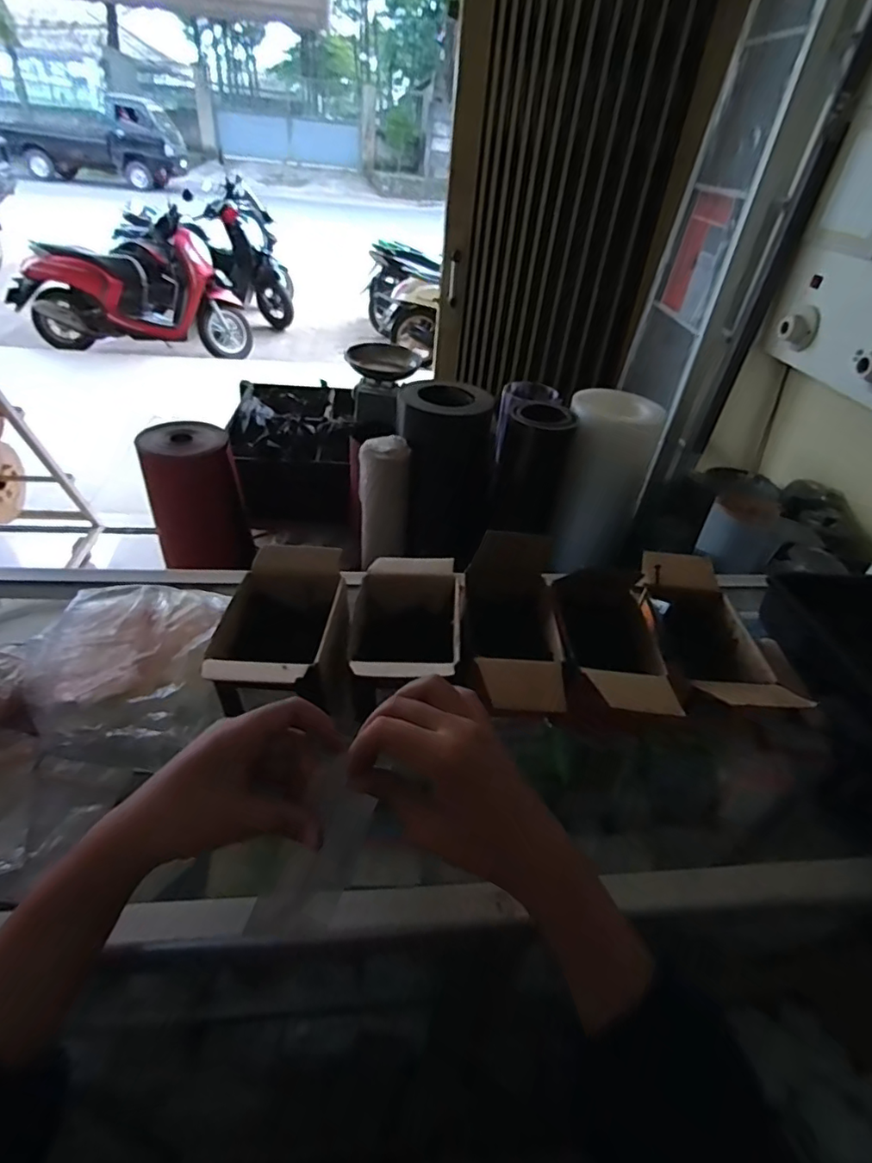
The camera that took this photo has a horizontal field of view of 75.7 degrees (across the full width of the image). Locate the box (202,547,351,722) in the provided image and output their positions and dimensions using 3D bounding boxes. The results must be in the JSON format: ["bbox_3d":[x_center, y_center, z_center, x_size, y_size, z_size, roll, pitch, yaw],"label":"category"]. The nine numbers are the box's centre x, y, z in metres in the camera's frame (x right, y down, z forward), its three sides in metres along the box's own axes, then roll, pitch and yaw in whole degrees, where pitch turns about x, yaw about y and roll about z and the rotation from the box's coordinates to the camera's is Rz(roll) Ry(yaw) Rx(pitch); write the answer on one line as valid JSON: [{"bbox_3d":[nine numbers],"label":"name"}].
[{"bbox_3d":[-0.136,0.070,0.509,0.105,0.113,0.156,6,38,0],"label":"box"}]

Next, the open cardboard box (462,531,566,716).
[{"bbox_3d":[0.069,0.036,0.513,0.087,0.071,0.191,6,38,0],"label":"open cardboard box"}]

